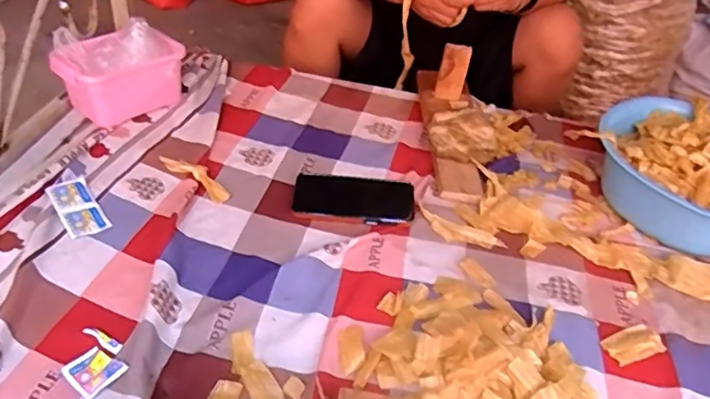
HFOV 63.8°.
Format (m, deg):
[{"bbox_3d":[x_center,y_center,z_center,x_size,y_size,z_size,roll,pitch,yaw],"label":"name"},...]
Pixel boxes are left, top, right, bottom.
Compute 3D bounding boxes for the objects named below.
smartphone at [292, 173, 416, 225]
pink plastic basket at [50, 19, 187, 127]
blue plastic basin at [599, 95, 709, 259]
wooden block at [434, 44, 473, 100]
[{"bbox_3d":[0.000,-0.004,0.793,0.163,0.010,0.095,8,41,3],"label":"smartphone"},{"bbox_3d":[-0.364,-0.199,0.888,0.179,0.119,0.099,-30,52,-34],"label":"pink plastic basket"},{"bbox_3d":[0.487,-0.031,0.820,0.254,0.119,0.254,4,41,-3],"label":"blue plastic basin"},{"bbox_3d":[0.159,-0.206,0.925,0.045,0.094,0.011,10,41,5],"label":"wooden block"}]

